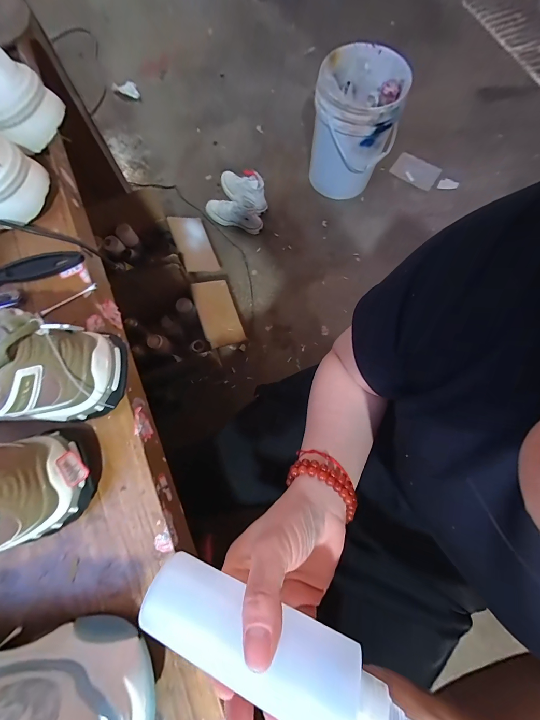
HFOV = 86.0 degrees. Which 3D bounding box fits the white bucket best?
[{"bbox_3d":[0.298,-0.834,1.061,0.274,0.410,0.274,0,75,-1],"label":"white bucket"}]

